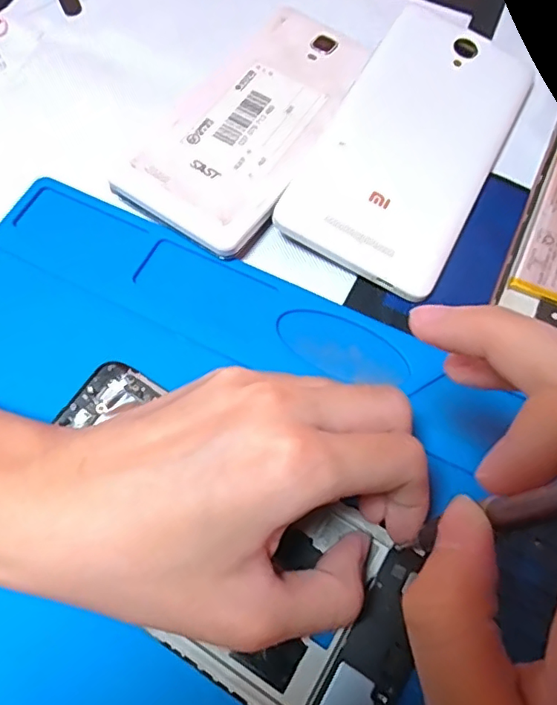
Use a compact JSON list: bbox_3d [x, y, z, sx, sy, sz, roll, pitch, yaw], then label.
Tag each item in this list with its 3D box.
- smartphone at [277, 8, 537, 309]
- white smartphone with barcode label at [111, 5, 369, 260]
[{"bbox_3d":[0.064,-0.099,0.258,0.074,0.015,0.149,27,70,11],"label":"smartphone"},{"bbox_3d":[-0.009,-0.111,0.264,0.063,0.014,0.143,29,70,11],"label":"white smartphone with barcode label"}]

